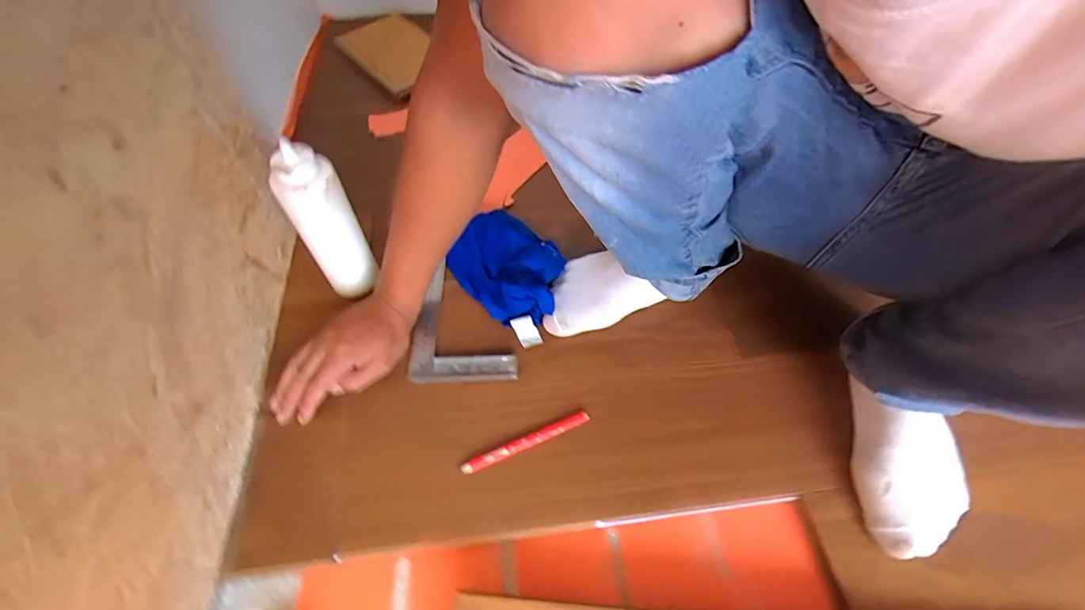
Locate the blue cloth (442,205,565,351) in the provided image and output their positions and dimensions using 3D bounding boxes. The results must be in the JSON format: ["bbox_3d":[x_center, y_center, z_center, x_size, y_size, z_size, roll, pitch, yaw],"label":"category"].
[{"bbox_3d":[-0.038,-0.043,0.582,0.162,0.057,0.117,37,63,21],"label":"blue cloth"}]

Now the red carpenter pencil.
[{"bbox_3d":[-0.016,0.145,0.482,0.141,0.009,0.014,-20,59,-14],"label":"red carpenter pencil"}]

